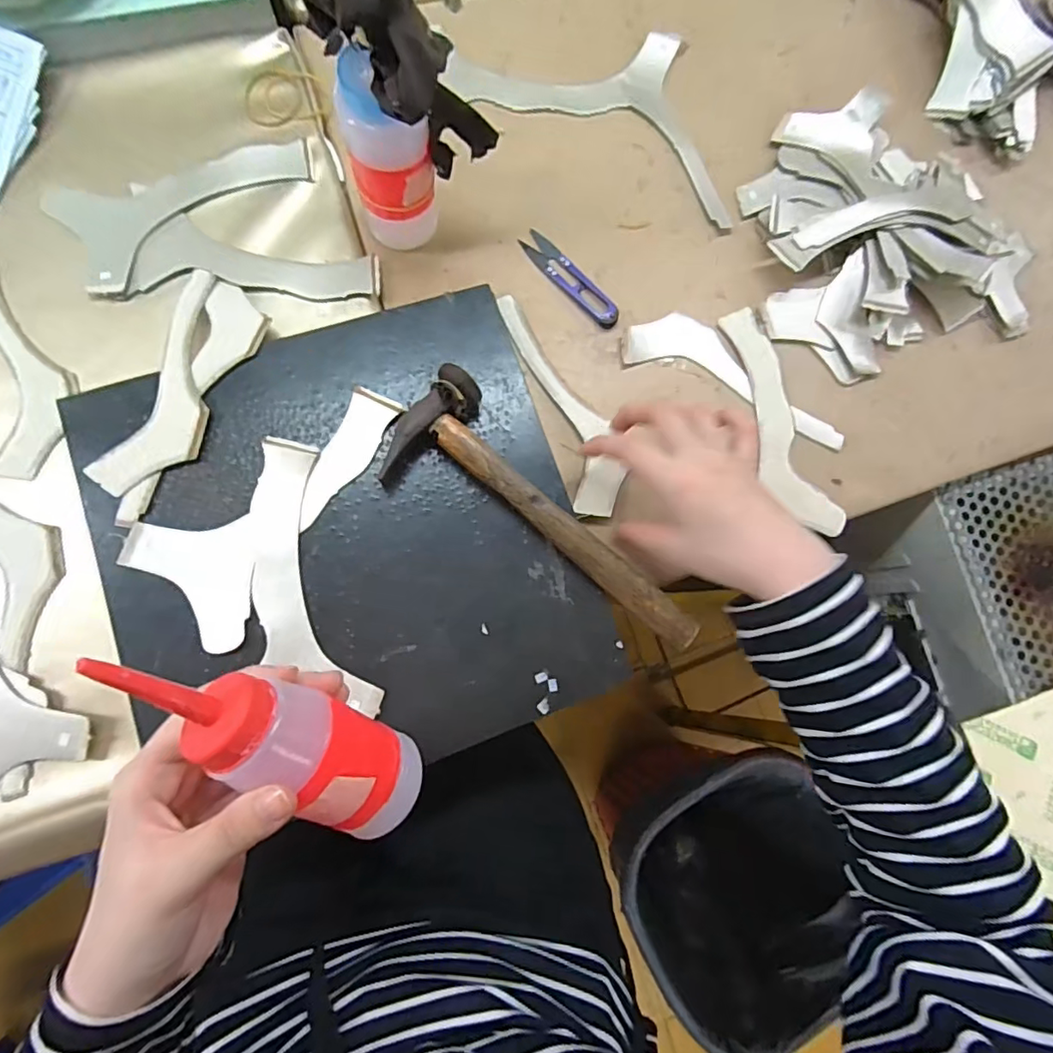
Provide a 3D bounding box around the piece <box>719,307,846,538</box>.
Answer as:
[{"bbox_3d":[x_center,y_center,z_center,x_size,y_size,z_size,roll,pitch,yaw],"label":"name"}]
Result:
[{"bbox_3d":[0.199,-0.082,0.443,0.040,0.005,0.189,-19,85,3],"label":"piece"}]

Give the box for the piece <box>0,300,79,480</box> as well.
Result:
[{"bbox_3d":[-0.348,-0.124,0.380,0.058,0.005,0.183,-13,87,-8],"label":"piece"}]

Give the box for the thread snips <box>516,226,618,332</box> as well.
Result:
[{"bbox_3d":[0.035,-0.196,0.441,0.024,0.012,0.098,-43,87,-11],"label":"thread snips"}]

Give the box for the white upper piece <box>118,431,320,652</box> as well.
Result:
[{"bbox_3d":[-0.195,0.000,0.357,0.086,0.005,0.134,26,78,-4],"label":"white upper piece"}]

